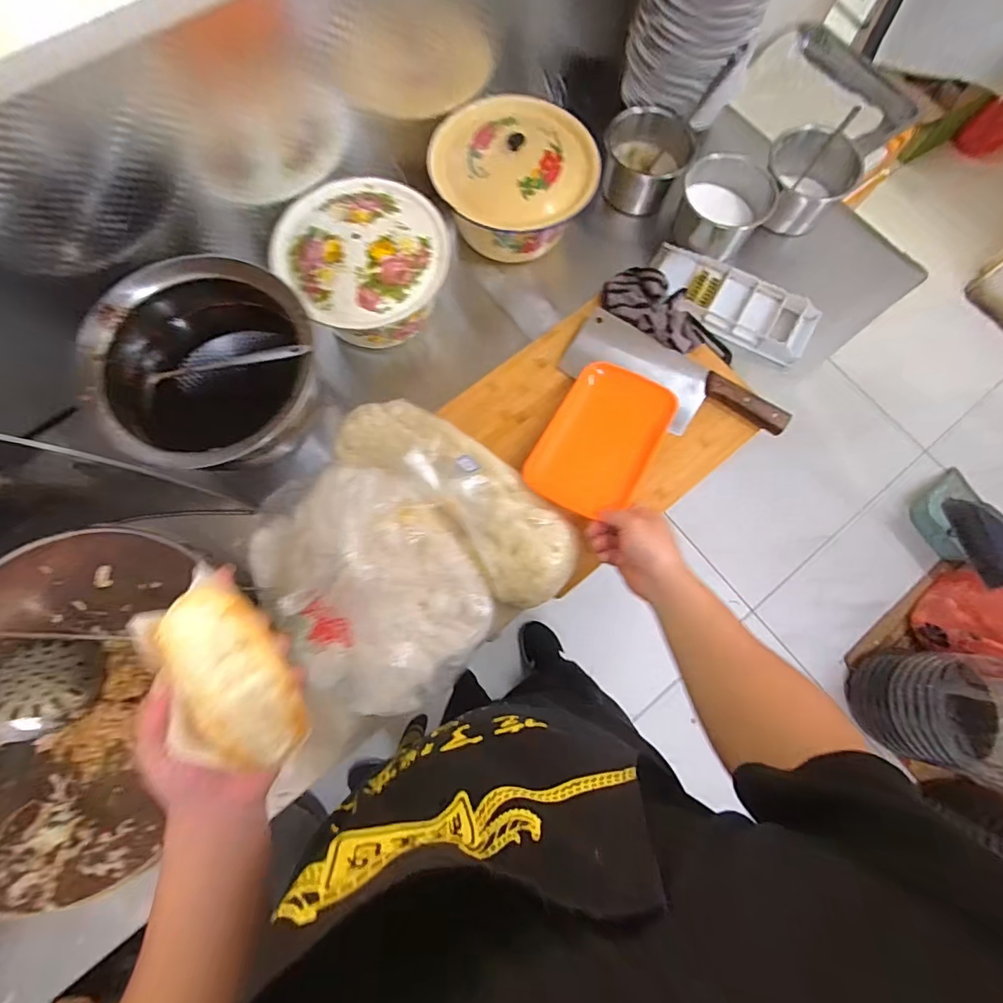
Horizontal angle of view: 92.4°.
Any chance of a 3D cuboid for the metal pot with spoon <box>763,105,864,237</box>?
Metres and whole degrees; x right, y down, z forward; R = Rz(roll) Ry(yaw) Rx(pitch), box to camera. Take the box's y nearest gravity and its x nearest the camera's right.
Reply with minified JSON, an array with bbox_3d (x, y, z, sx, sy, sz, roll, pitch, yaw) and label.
[{"bbox_3d":[0.453,-0.482,0.720,0.106,0.110,0.099,0,75,-2],"label":"metal pot with spoon"}]

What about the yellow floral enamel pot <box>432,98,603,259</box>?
[{"bbox_3d":[0.014,-0.451,0.703,0.225,0.133,0.209,-30,78,-9],"label":"yellow floral enamel pot"}]

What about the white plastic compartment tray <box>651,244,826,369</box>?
[{"bbox_3d":[0.332,-0.292,0.706,0.244,0.034,0.099,30,76,6],"label":"white plastic compartment tray"}]

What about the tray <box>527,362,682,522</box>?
[{"bbox_3d":[0.128,-0.076,0.608,0.136,0.036,0.203,28,75,9],"label":"tray"}]

